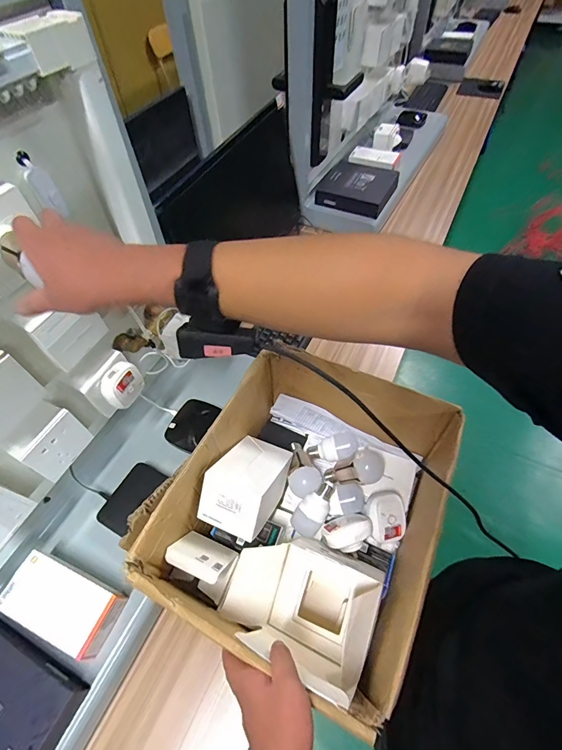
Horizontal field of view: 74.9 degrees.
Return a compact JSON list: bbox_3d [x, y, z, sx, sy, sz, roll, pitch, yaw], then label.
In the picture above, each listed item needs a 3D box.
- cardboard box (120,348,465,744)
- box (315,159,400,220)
[{"bbox_3d":[0.033,0.192,0.563,0.347,0.211,0.392,26,60,17],"label":"cardboard box"},{"bbox_3d":[0.240,-0.584,1.145,0.213,0.048,0.205,25,60,16],"label":"box"}]

